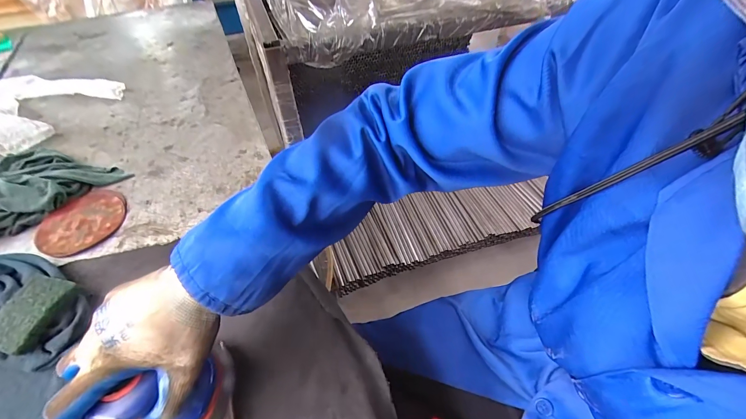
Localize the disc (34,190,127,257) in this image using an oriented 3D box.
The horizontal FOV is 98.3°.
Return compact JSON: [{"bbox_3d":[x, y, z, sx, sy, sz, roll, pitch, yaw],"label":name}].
[{"bbox_3d":[-0.446,0.018,0.496,0.105,0.010,0.119,23,53,20],"label":"disc"}]

